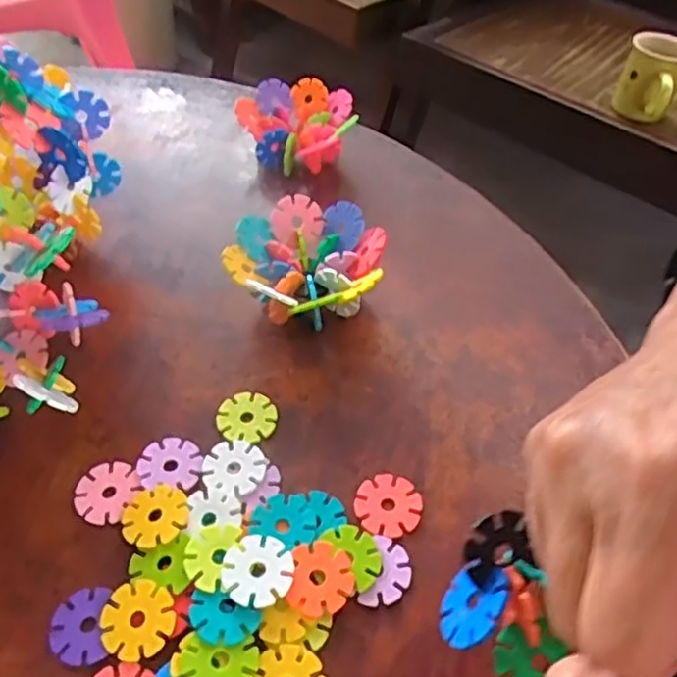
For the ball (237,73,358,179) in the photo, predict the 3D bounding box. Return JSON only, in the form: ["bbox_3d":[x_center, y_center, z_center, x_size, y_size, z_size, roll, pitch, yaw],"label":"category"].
[{"bbox_3d":[-0.031,-0.156,0.519,0.082,0.045,0.068,-4,50,-3],"label":"ball"}]

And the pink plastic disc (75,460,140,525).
[{"bbox_3d":[-0.114,0.073,0.340,0.028,0.004,0.032,22,54,18],"label":"pink plastic disc"}]

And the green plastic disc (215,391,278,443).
[{"bbox_3d":[-0.048,0.041,0.368,0.030,0.004,0.029,0,50,0],"label":"green plastic disc"}]

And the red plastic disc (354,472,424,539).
[{"bbox_3d":[0.024,0.080,0.337,0.032,0.004,0.031,0,50,0],"label":"red plastic disc"}]

